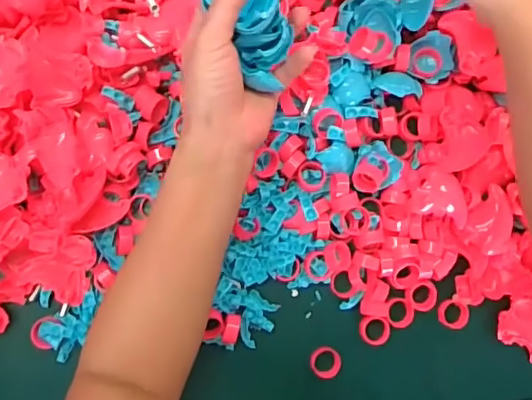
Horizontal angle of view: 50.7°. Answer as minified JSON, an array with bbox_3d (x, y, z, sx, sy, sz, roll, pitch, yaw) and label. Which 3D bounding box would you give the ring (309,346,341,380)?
[{"bbox_3d":[0.054,0.147,0.506,0.028,0.004,0.027,0,88,-8],"label":"ring"}]

